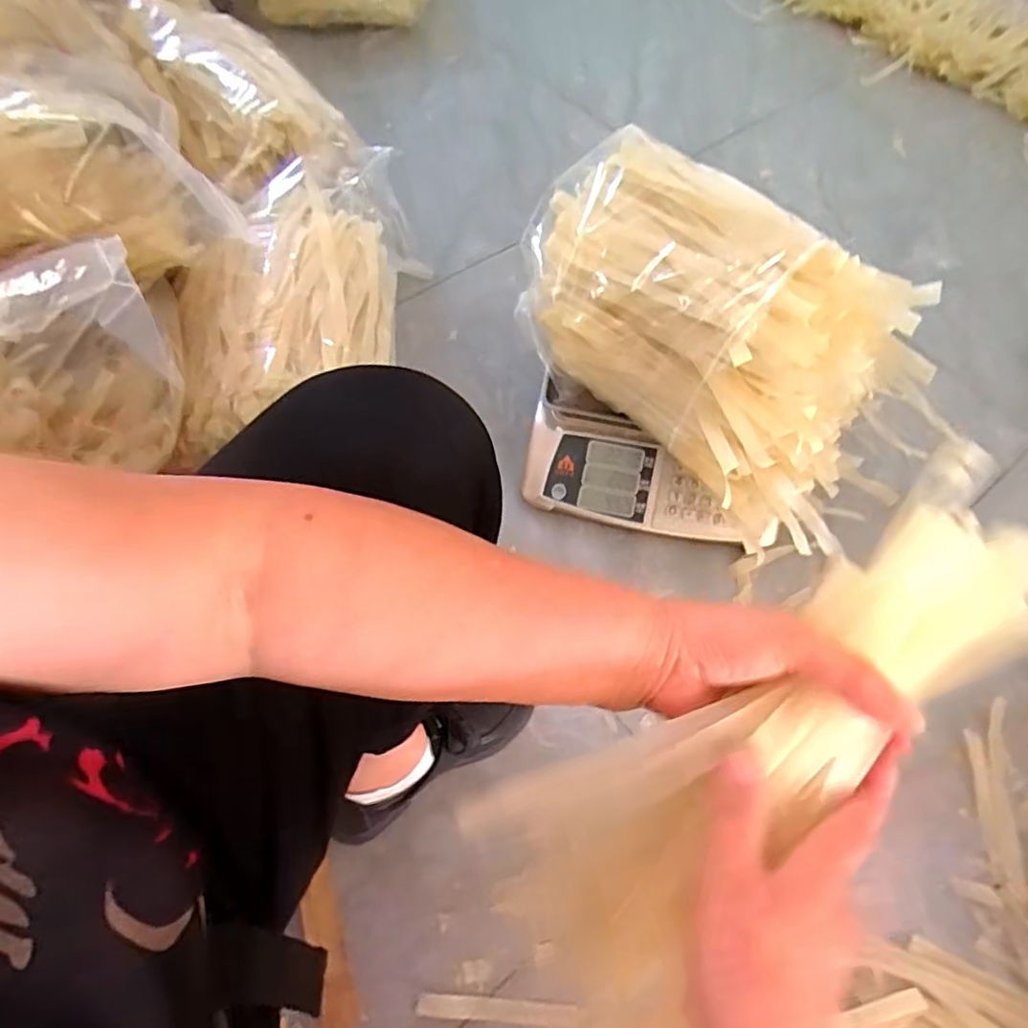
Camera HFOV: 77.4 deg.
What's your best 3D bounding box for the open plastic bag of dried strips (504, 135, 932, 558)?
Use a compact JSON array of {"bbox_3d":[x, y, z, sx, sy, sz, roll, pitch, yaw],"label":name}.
[{"bbox_3d":[0.196,-0.206,0.694,0.175,0.215,0.402,-37,70,-21],"label":"open plastic bag of dried strips"}]

